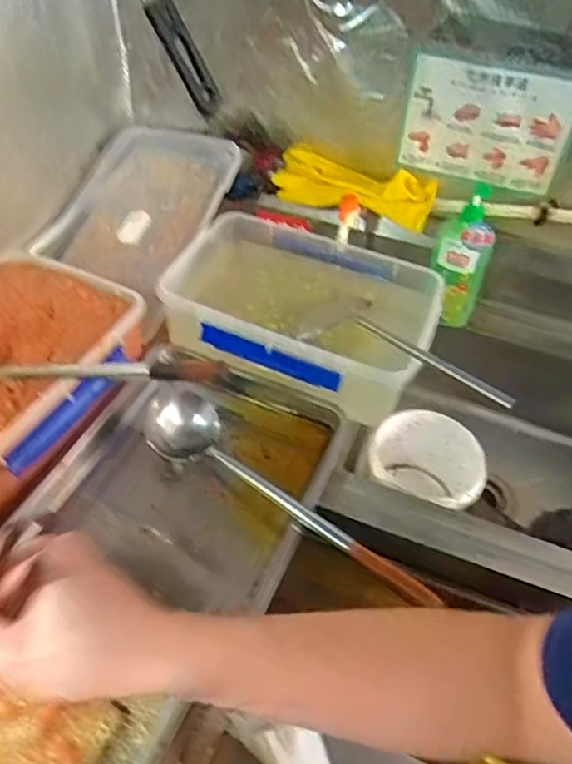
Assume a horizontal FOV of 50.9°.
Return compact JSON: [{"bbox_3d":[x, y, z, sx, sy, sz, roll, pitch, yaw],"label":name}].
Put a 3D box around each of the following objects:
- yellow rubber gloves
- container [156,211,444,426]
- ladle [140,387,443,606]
[{"bbox_3d":[0.121,-0.350,1.076,0.294,0.079,0.088,23,49,17],"label":"yellow rubber gloves"},{"bbox_3d":[0.029,-0.123,0.991,0.413,0.121,0.257,17,48,12],"label":"container"},{"bbox_3d":[-0.006,0.155,0.815,0.474,0.062,0.102,32,52,24],"label":"ladle"}]

